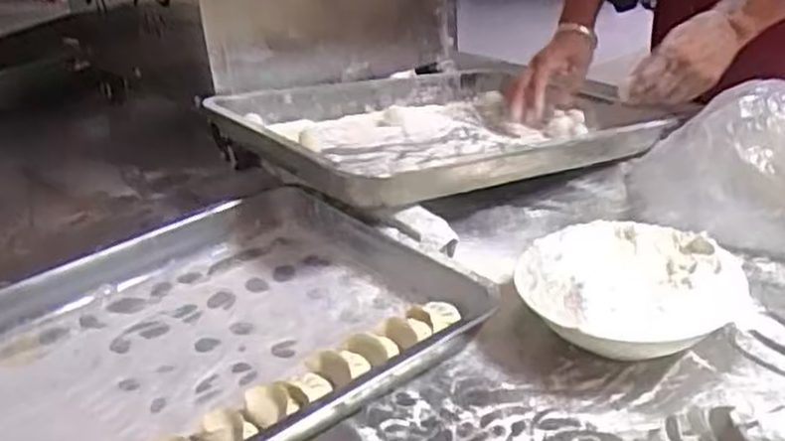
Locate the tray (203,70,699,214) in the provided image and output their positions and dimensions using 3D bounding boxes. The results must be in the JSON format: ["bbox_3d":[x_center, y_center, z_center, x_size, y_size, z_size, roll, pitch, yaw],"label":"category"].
[{"bbox_3d":[0.053,-0.110,0.963,0.478,0.057,0.388,-12,25,-29],"label":"tray"}]

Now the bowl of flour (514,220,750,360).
[{"bbox_3d":[0.186,0.063,0.633,0.165,0.061,0.155,-5,28,3],"label":"bowl of flour"}]

